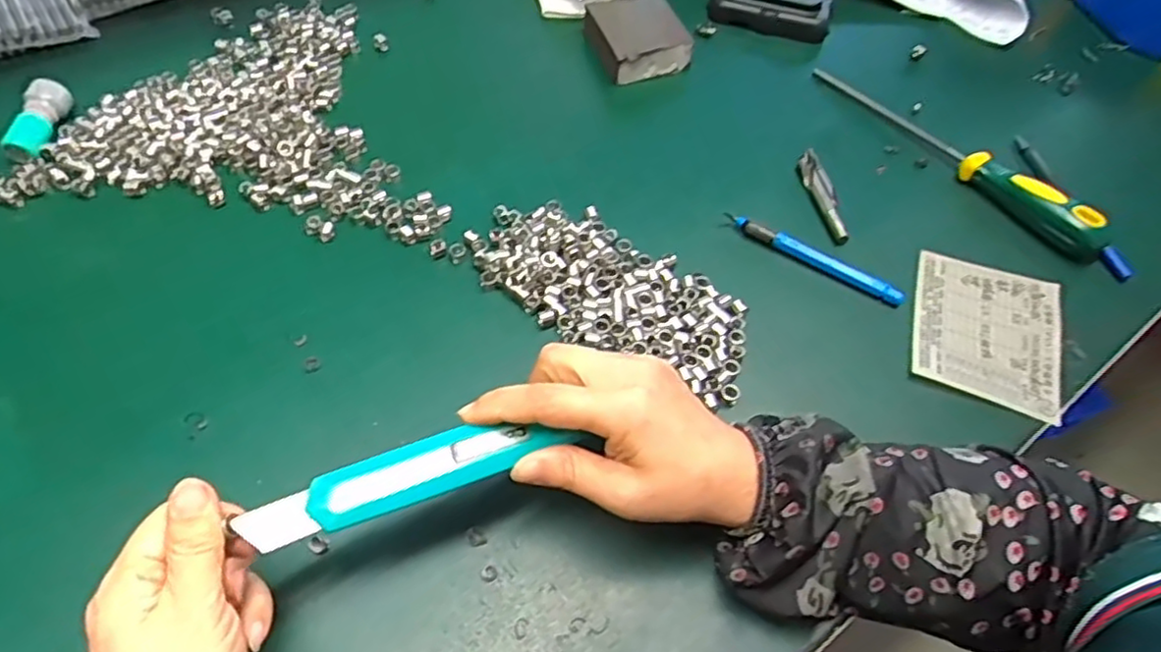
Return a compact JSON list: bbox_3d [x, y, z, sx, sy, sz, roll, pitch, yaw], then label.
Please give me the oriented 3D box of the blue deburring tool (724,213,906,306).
[{"bbox_3d":[0.153,-0.046,0.444,0.121,0.013,0.007,29,59,15],"label":"blue deburring tool"}]

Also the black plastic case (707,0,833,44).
[{"bbox_3d":[0.166,-0.279,0.593,0.104,0.037,0.035,19,57,9],"label":"black plastic case"}]

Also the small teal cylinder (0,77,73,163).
[{"bbox_3d":[-0.372,-0.141,0.463,0.022,0.019,0.063,5,56,-1],"label":"small teal cylinder"}]

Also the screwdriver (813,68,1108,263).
[{"bbox_3d":[0.272,-0.131,0.501,0.028,0.034,0.238,-35,65,-21],"label":"screwdriver"}]

